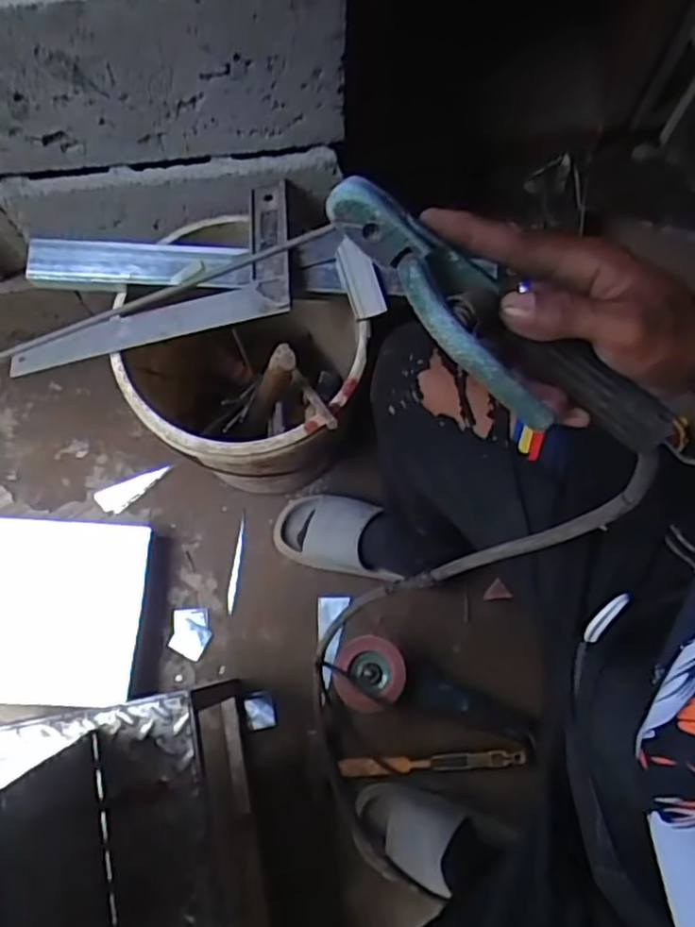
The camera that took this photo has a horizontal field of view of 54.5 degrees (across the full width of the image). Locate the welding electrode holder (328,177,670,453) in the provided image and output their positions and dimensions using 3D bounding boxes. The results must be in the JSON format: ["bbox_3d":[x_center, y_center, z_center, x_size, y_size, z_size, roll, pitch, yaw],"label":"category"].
[{"bbox_3d":[0.082,-0.059,0.350,0.225,0.044,0.069,30,74,-21],"label":"welding electrode holder"}]

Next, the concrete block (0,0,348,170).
[{"bbox_3d":[-0.204,-0.419,0.682,0.385,0.204,0.103,-12,75,-5],"label":"concrete block"}]

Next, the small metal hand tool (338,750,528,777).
[{"bbox_3d":[0.122,0.428,0.964,0.262,0.012,0.024,-2,75,-2],"label":"small metal hand tool"}]

